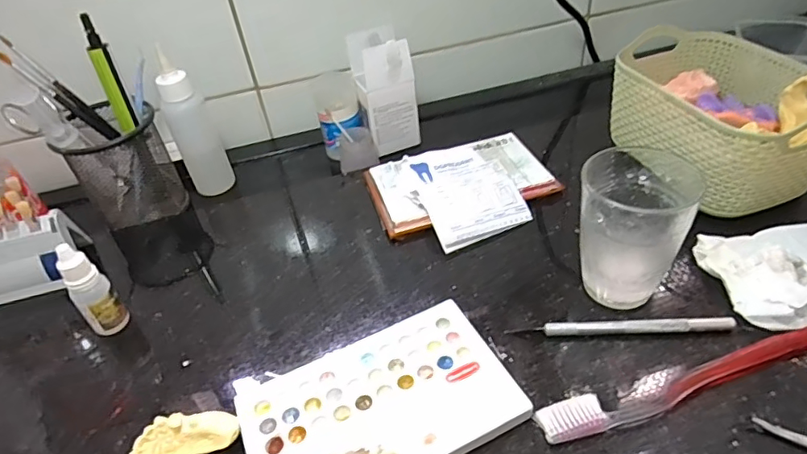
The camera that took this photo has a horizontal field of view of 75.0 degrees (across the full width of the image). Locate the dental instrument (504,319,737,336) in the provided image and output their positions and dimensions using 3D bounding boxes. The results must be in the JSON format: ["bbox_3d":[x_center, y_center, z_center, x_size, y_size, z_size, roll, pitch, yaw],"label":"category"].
[{"bbox_3d":[0.139,0.066,0.338,0.137,0.008,0.007,-2,42,6],"label":"dental instrument"}]

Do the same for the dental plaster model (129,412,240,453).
[{"bbox_3d":[-0.126,0.130,0.294,0.048,0.020,0.059,11,45,19],"label":"dental plaster model"}]

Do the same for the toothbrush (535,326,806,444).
[{"bbox_3d":[0.167,0.089,0.301,0.185,0.014,0.022,-14,42,-7],"label":"toothbrush"}]

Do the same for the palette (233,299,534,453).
[{"bbox_3d":[-0.015,0.106,0.311,0.152,0.012,0.097,-22,44,-16],"label":"palette"}]

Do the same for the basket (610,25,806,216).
[{"bbox_3d":[0.258,-0.094,0.440,0.118,0.079,0.174,-16,43,-10],"label":"basket"}]

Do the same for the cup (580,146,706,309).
[{"bbox_3d":[0.149,0.001,0.347,0.064,0.089,0.065,-4,42,4],"label":"cup"}]

